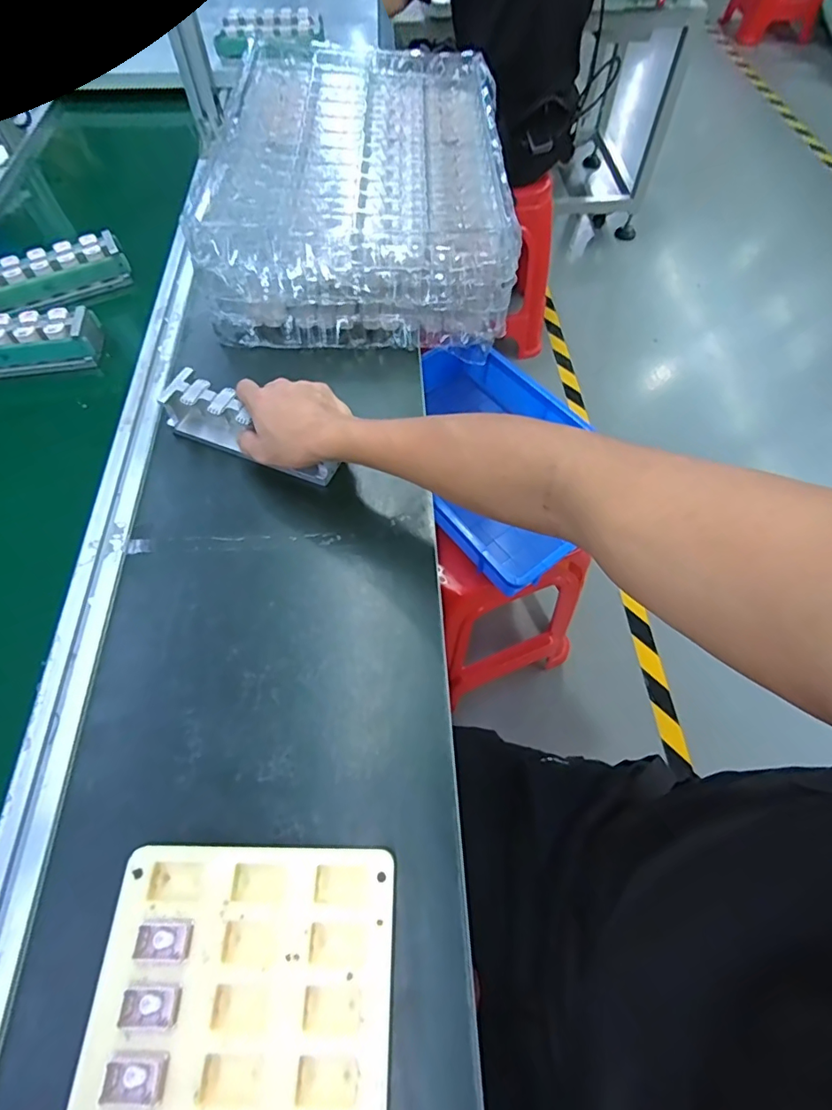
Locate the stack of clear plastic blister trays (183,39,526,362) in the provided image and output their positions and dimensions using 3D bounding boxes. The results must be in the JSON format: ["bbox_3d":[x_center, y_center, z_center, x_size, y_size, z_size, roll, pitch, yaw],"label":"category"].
[{"bbox_3d":[-0.067,-0.511,0.702,0.356,0.119,0.517,0,61,0],"label":"stack of clear plastic blister trays"}]

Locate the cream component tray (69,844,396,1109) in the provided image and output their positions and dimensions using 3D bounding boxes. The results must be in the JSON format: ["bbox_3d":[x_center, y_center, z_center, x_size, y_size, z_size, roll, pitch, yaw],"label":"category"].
[{"bbox_3d":[-0.104,0.288,0.306,0.177,0.014,0.195,2,62,-2],"label":"cream component tray"}]

